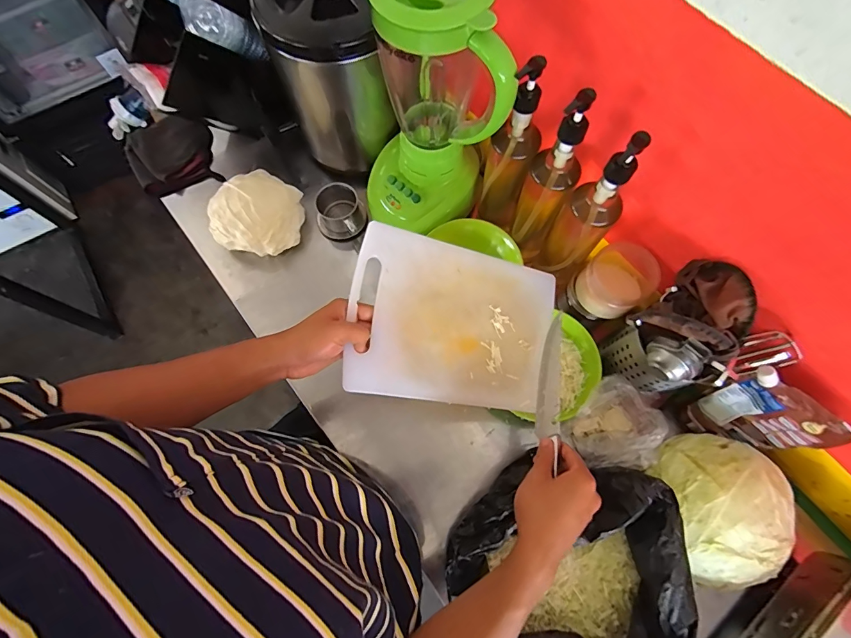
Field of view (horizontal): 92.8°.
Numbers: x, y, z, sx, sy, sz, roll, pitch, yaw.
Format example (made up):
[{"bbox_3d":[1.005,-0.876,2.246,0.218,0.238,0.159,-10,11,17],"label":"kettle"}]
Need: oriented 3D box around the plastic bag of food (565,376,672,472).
[{"bbox_3d":[0.263,0.157,0.578,0.104,0.092,0.136,42,76,13],"label":"plastic bag of food"}]

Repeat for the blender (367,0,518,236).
[{"bbox_3d":[-0.006,-0.276,0.565,0.180,0.351,0.166,-12,72,-4],"label":"blender"}]

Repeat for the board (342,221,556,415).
[{"bbox_3d":[0.044,0.007,0.536,0.283,0.015,0.207,12,82,-23],"label":"board"}]

